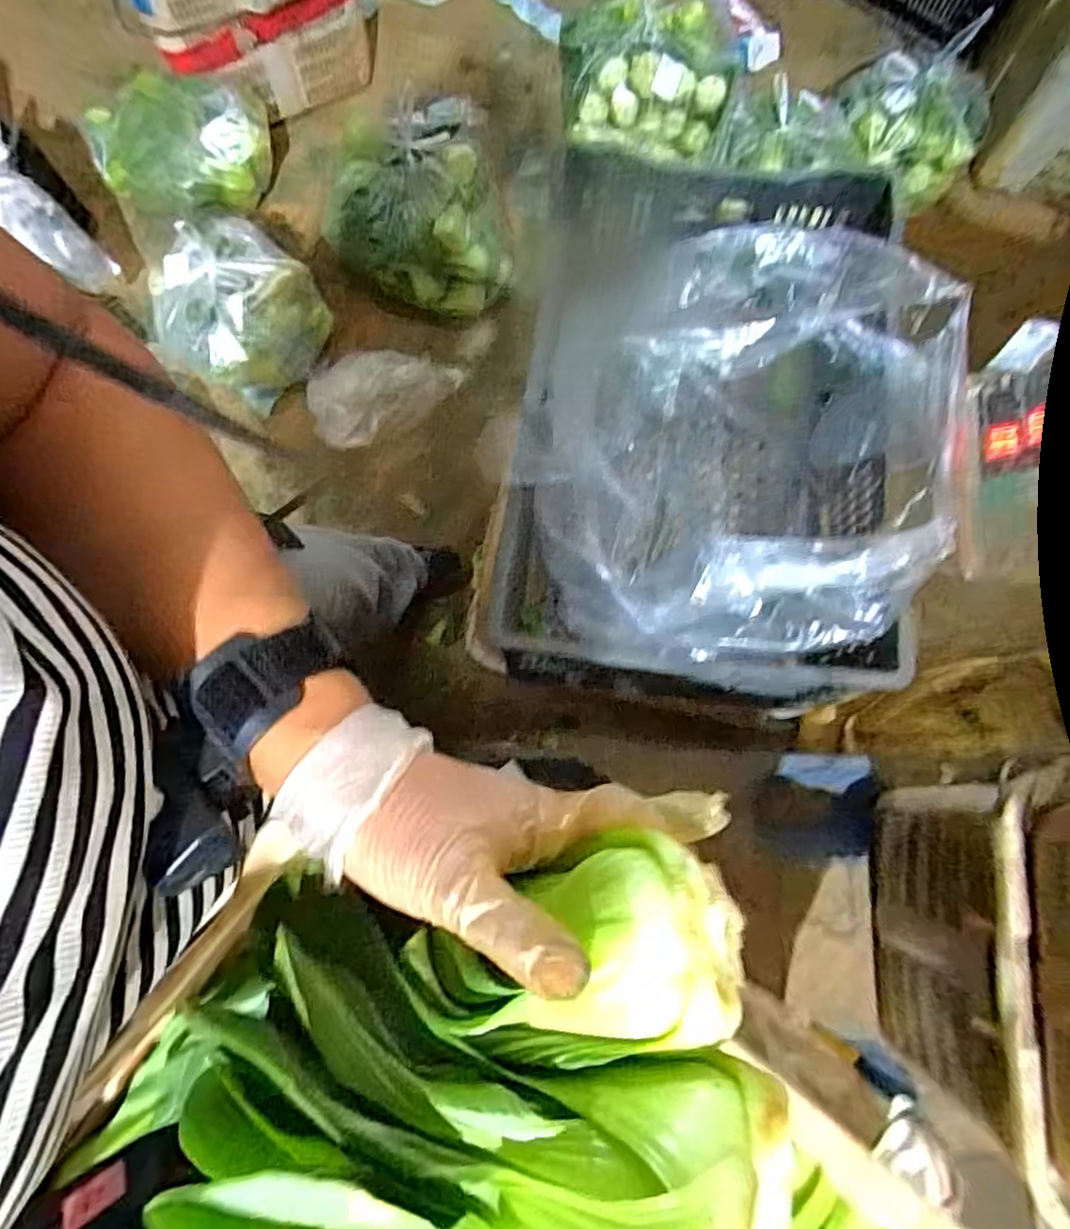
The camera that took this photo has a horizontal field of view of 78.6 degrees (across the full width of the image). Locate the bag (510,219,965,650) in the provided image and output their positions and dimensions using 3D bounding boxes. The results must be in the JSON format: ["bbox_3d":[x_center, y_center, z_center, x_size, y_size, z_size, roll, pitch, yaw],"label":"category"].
[{"bbox_3d":[0.183,-0.158,0.718,0.384,0.320,0.466,16,78,2],"label":"bag"}]

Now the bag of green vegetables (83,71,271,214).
[{"bbox_3d":[-0.718,-0.945,1.348,0.335,0.161,0.210,11,78,1],"label":"bag of green vegetables"}]

